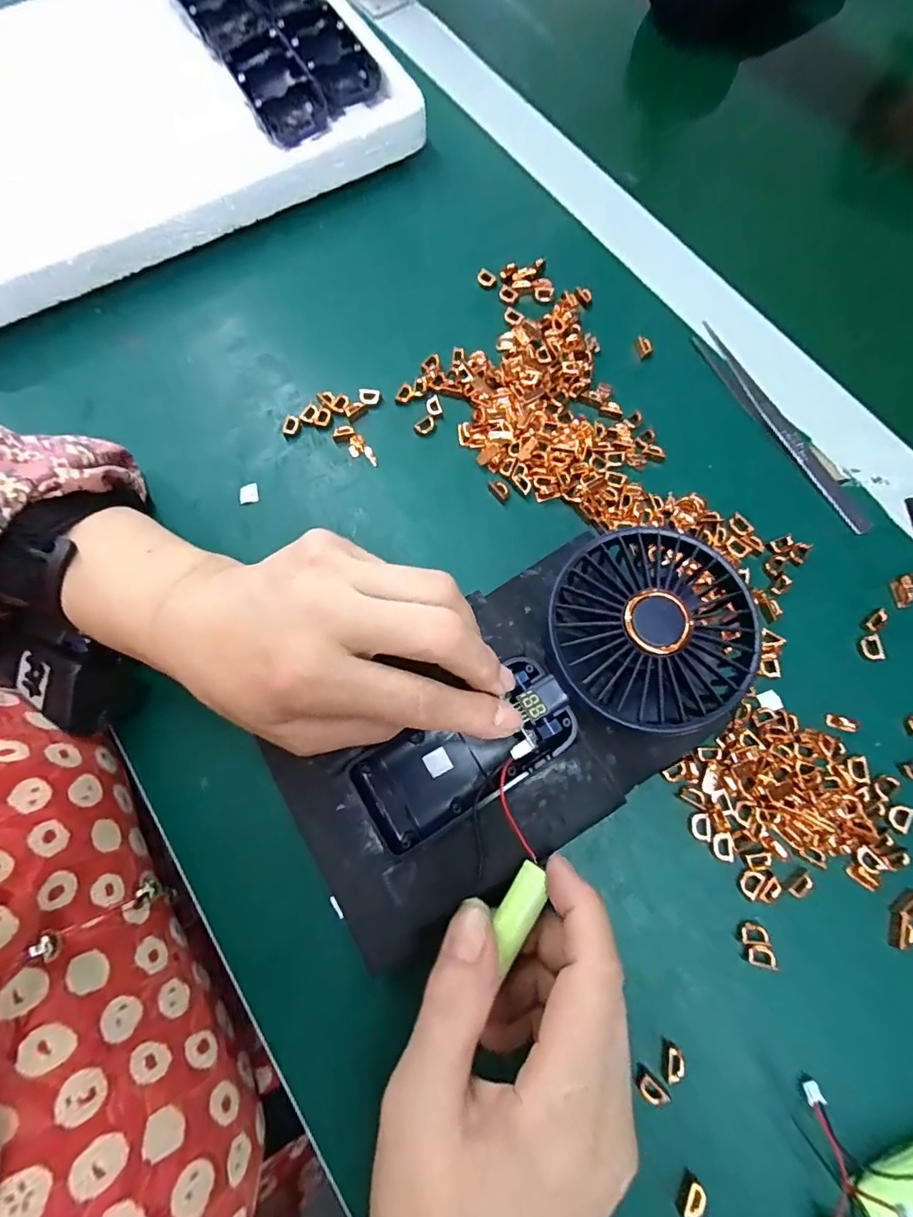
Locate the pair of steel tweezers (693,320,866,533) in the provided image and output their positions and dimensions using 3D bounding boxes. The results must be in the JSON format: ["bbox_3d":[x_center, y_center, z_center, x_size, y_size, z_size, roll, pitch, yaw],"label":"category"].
[{"bbox_3d":[0.183,-0.102,0.292,0.016,0.005,0.142,-31,79,-9],"label":"pair of steel tweezers"}]

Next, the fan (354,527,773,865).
[{"bbox_3d":[0.041,0.038,0.229,0.180,0.039,0.079,-33,76,1],"label":"fan"}]

